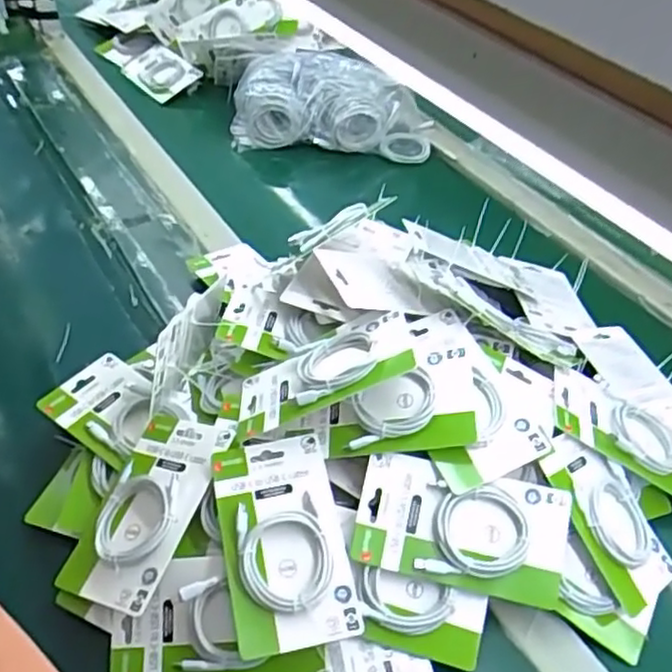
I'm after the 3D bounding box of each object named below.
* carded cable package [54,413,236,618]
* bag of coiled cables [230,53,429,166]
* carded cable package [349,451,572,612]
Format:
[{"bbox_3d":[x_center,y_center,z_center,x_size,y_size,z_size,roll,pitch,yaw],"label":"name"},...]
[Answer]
[{"bbox_3d":[-0.178,0.158,0.645,0.110,0.024,0.183,10,54,26],"label":"carded cable package"},{"bbox_3d":[-0.006,-0.419,1.248,0.345,0.116,0.180,2,45,1],"label":"bag of coiled cables"},{"bbox_3d":[0.111,0.170,0.612,0.182,0.020,0.101,12,73,3],"label":"carded cable package"}]

